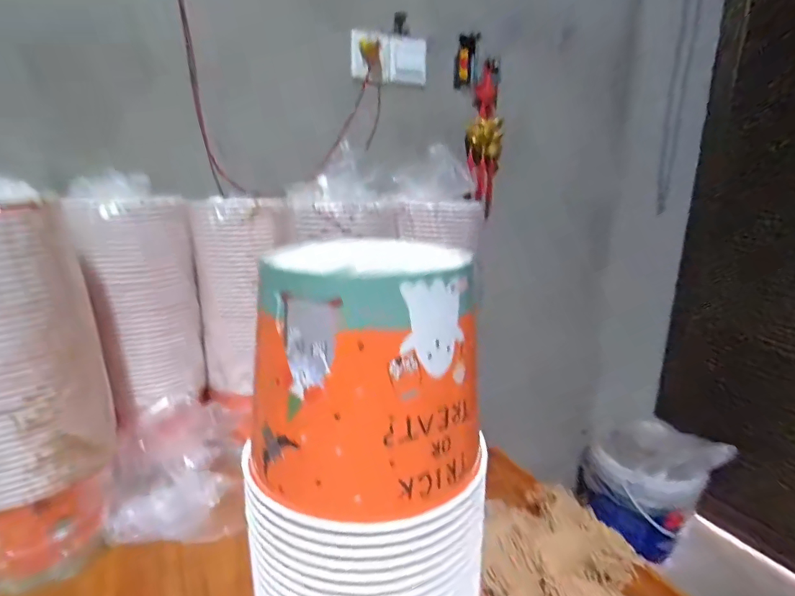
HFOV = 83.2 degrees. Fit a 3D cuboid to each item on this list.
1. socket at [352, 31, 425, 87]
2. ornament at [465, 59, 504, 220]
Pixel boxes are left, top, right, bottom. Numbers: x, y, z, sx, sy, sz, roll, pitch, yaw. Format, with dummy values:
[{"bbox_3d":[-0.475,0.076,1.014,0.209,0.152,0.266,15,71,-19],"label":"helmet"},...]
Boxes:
[{"bbox_3d":[-0.013,-0.495,0.930,0.173,0.089,0.052,-12,20,-38],"label":"socket"},{"bbox_3d":[0.211,-0.381,1.080,0.079,0.322,0.076,5,16,15],"label":"ornament"}]

